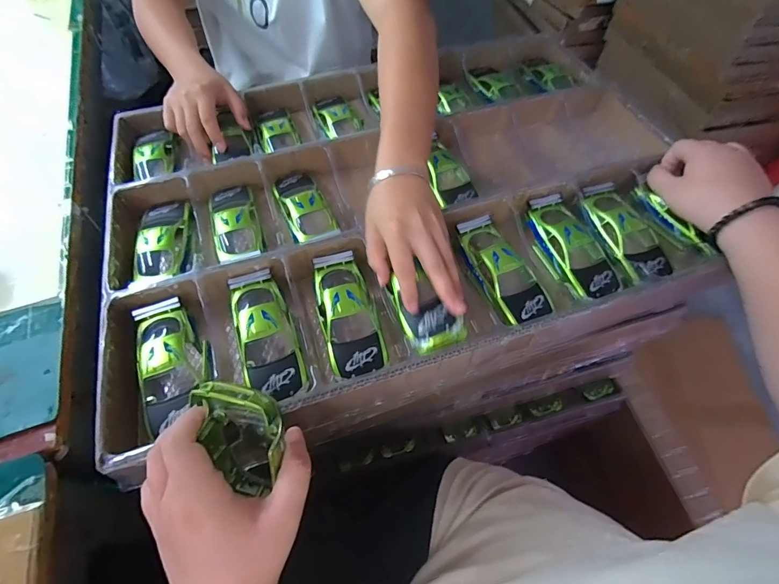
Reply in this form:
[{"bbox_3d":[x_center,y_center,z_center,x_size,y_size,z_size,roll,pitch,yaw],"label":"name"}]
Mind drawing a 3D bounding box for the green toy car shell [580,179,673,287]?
[{"bbox_3d":[0.255,-0.063,0.446,0.064,0.041,0.129,-15,59,-10],"label":"green toy car shell"}]

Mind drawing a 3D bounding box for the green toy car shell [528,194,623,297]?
[{"bbox_3d":[0.193,-0.049,0.434,0.060,0.040,0.131,-18,59,-13],"label":"green toy car shell"}]

